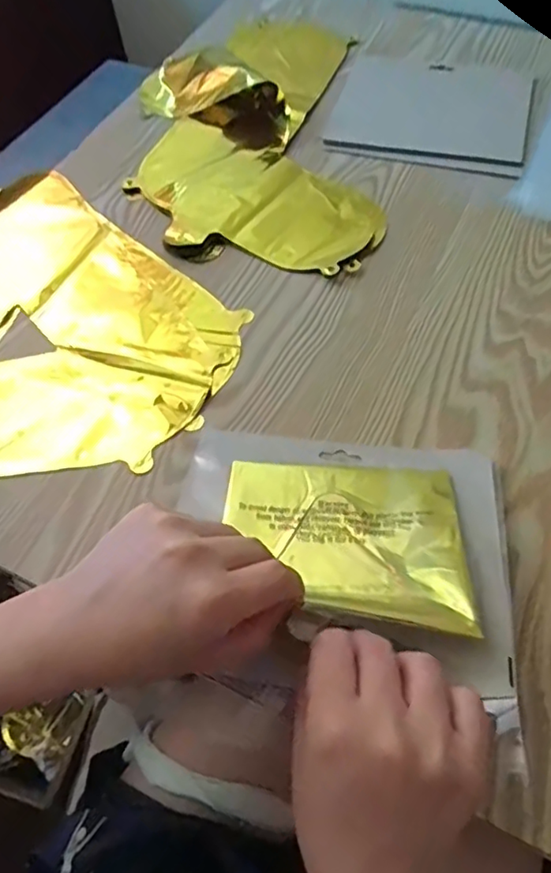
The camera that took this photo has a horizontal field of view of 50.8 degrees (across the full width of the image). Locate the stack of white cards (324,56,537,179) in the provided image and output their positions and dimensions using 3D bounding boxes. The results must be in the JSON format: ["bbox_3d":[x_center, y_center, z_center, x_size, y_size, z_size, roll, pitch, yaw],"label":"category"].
[{"bbox_3d":[0.165,-0.342,0.612,0.197,0.013,0.180,14,59,13],"label":"stack of white cards"}]

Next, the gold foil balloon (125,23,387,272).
[{"bbox_3d":[-0.027,-0.323,0.597,0.226,0.027,0.425,-2,57,2],"label":"gold foil balloon"}]

